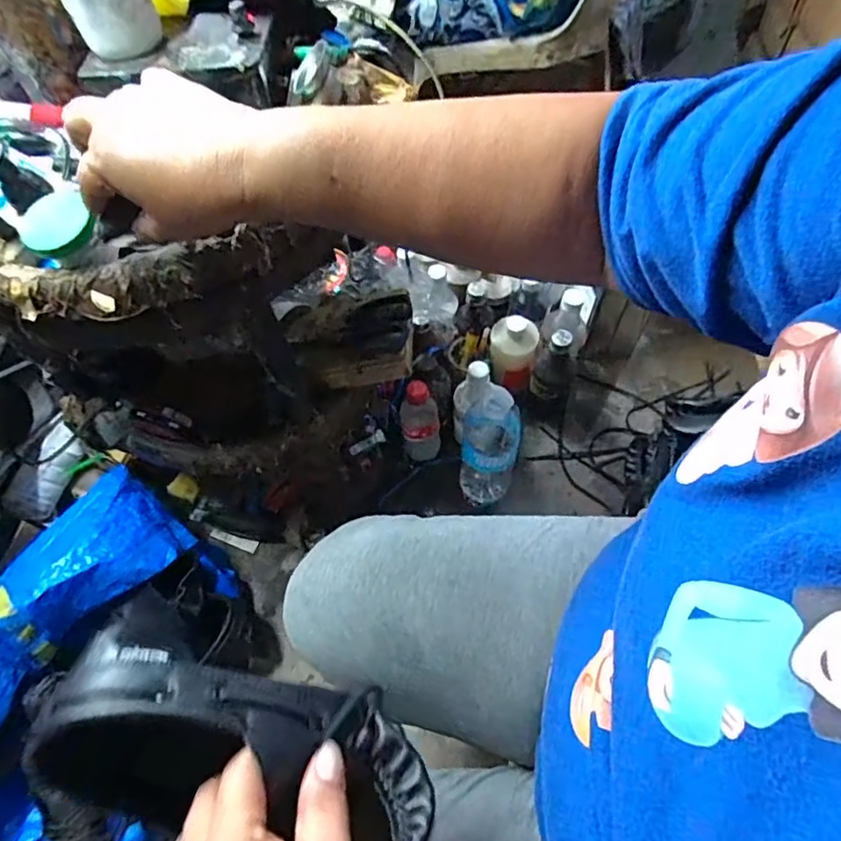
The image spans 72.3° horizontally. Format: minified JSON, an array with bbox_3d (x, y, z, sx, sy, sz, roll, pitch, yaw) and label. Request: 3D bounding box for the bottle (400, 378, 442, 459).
[{"bbox_3d":[-0.001,-0.001,0.848,0.056,0.158,0.052,-7,61,-1],"label":"bottle"}]

